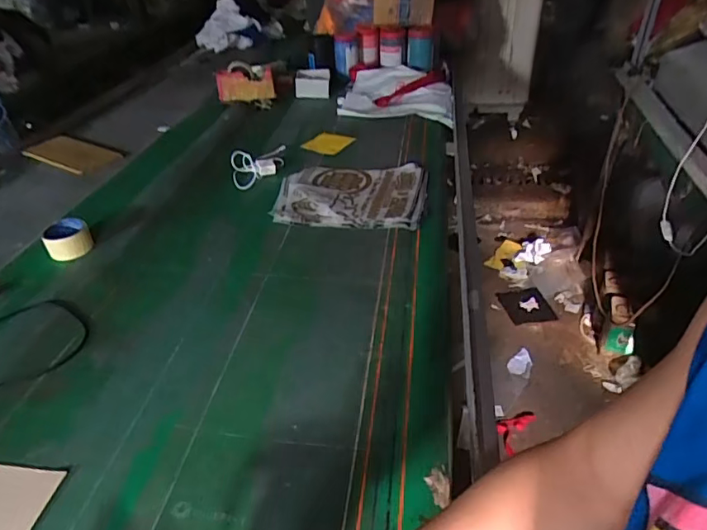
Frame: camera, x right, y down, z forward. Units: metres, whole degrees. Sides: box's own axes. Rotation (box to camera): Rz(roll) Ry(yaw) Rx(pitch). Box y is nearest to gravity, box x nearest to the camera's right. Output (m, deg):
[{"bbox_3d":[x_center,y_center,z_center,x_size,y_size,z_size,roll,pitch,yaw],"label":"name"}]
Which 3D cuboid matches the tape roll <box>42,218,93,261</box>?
[{"bbox_3d":[-0.588,-0.055,1.035,0.083,0.046,0.082,-1,38,1],"label":"tape roll"}]

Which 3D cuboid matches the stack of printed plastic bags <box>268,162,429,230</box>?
[{"bbox_3d":[-0.005,-0.172,1.182,0.341,0.031,0.271,1,38,4],"label":"stack of printed plastic bags"}]

